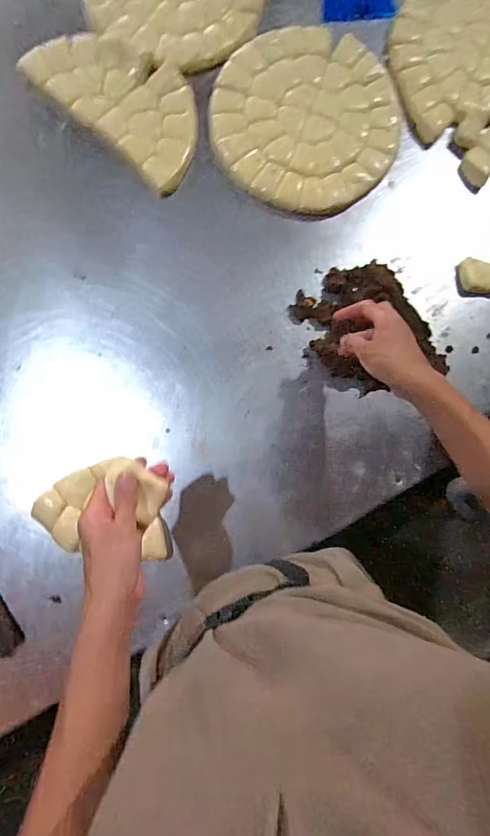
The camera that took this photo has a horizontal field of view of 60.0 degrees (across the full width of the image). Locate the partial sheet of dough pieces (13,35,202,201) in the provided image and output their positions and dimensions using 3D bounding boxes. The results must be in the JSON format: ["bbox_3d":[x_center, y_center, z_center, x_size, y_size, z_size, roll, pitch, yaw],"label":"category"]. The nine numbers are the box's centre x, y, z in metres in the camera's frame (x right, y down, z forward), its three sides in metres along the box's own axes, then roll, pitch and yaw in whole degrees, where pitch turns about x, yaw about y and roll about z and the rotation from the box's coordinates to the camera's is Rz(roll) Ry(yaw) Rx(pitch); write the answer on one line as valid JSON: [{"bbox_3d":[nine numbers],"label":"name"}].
[{"bbox_3d":[-0.189,-0.518,0.683,0.306,0.027,0.163,42,84,2],"label":"partial sheet of dough pieces"}]

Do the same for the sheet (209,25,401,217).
[{"bbox_3d":[0.102,-0.497,0.699,0.303,0.019,0.303,0,84,-2],"label":"sheet"}]

